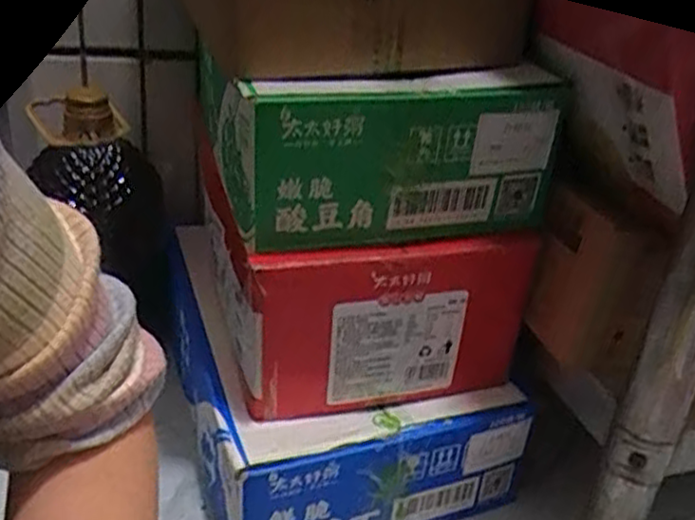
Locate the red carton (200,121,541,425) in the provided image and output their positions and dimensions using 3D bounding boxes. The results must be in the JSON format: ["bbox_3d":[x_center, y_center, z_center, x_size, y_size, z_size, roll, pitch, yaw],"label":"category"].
[{"bbox_3d":[0.003,0.019,0.664,0.263,0.156,0.192,-4,31,-18],"label":"red carton"}]

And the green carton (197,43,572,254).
[{"bbox_3d":[0.017,-0.104,0.586,0.256,0.132,0.179,-1,30,-14],"label":"green carton"}]

